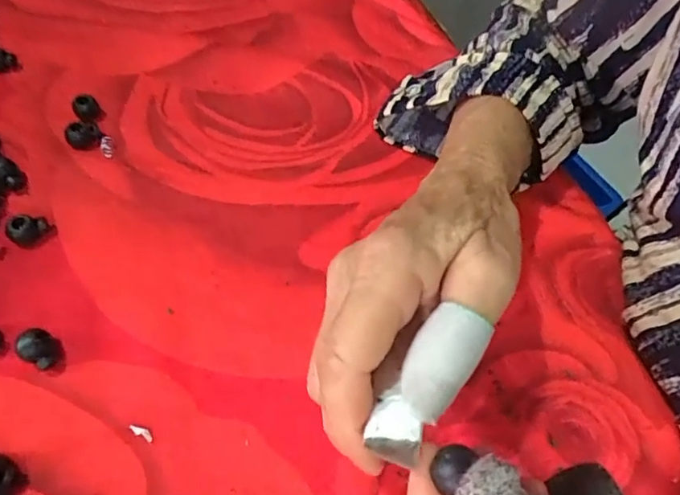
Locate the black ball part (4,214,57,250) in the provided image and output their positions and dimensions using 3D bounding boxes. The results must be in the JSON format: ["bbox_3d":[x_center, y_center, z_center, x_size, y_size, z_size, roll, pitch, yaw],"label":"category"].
[{"bbox_3d":[-0.161,-0.009,0.277,0.016,0.013,0.018,23,57,12],"label":"black ball part"}]

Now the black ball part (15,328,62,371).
[{"bbox_3d":[-0.137,0.047,0.243,0.019,0.012,0.015,31,59,17],"label":"black ball part"}]

